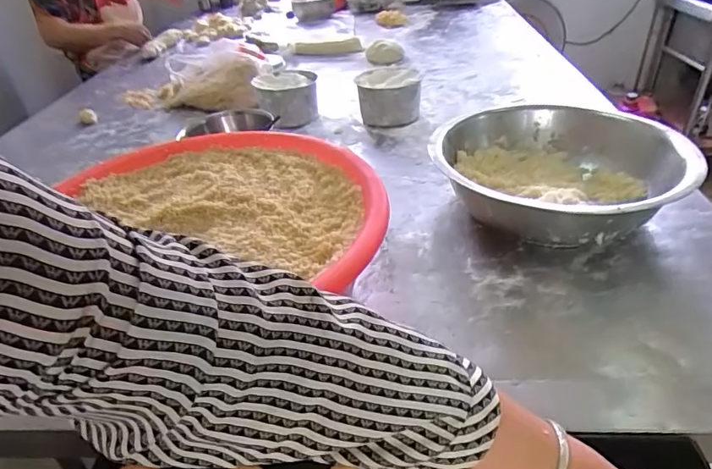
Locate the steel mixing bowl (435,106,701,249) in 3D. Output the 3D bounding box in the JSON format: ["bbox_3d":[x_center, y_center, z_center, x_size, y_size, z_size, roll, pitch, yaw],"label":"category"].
[{"bbox_3d":[0.287,-0.089,0.738,0.323,0.114,0.339,-3,35,2],"label":"steel mixing bowl"}]

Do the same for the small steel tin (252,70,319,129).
[{"bbox_3d":[-0.161,-0.321,1.144,0.132,0.084,0.157,-15,36,-15],"label":"small steel tin"}]

